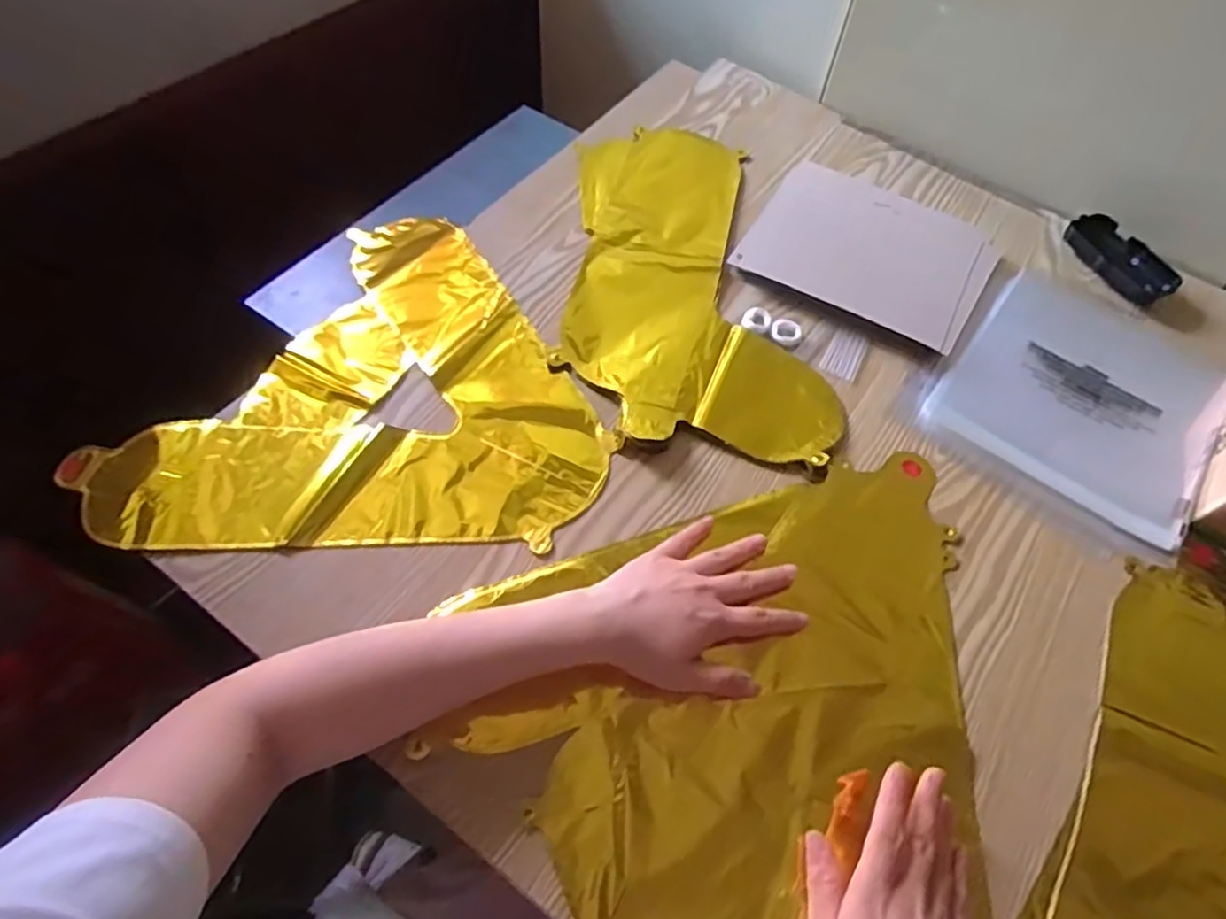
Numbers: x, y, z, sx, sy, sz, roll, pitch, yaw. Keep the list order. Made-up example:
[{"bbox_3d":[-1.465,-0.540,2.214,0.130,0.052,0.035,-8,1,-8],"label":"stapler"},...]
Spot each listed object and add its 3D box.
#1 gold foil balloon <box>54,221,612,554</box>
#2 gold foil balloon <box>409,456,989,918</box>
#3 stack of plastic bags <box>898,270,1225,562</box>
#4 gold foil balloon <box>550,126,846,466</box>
[{"bbox_3d":[-0.195,-0.082,0.564,0.372,0.012,0.331,4,59,-1],"label":"gold foil balloon"},{"bbox_3d":[0.065,0.167,0.457,0.326,0.022,0.407,10,59,3],"label":"gold foil balloon"},{"bbox_3d":[0.399,-0.056,0.590,0.252,0.013,0.211,-40,69,-23],"label":"stack of plastic bags"},{"bbox_3d":[0.075,-0.176,0.640,0.224,0.015,0.387,4,59,-1],"label":"gold foil balloon"}]

